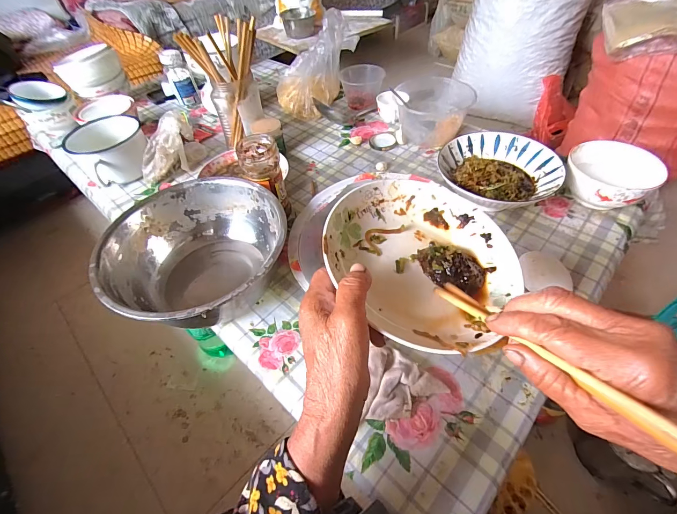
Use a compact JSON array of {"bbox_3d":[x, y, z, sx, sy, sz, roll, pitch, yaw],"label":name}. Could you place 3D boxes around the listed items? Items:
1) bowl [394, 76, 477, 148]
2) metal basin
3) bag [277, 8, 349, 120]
[{"bbox_3d":[0.203,-0.318,0.717,0.152,0.084,0.150,-1,51,2],"label":"bowl"},{"bbox_3d":[-0.190,0.010,0.482,0.234,0.126,0.238,-1,51,2],"label":"metal basin"},{"bbox_3d":[-0.067,-0.452,0.787,0.171,0.178,0.137,-9,51,-4],"label":"bag"}]

